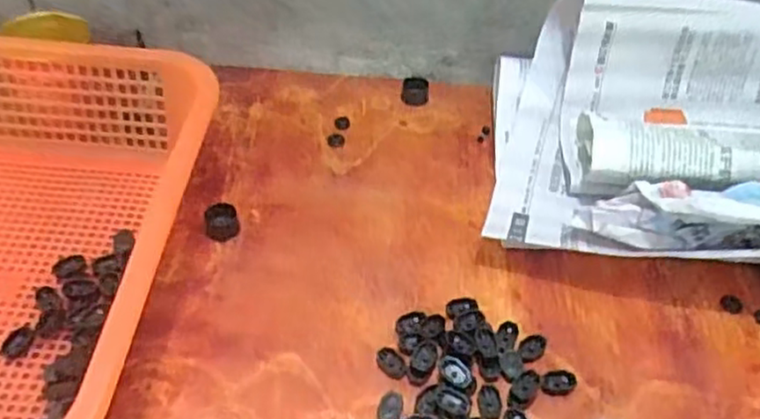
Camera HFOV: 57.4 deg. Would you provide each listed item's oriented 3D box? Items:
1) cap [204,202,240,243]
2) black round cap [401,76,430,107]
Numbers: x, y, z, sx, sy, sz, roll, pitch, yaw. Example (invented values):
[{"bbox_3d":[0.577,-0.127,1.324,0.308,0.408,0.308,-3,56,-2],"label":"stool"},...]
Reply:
[{"bbox_3d":[-0.120,0.010,0.526,0.024,0.017,0.025,3,47,-3],"label":"cap"},{"bbox_3d":[0.034,-0.111,0.649,0.025,0.019,0.025,3,47,-3],"label":"black round cap"}]

